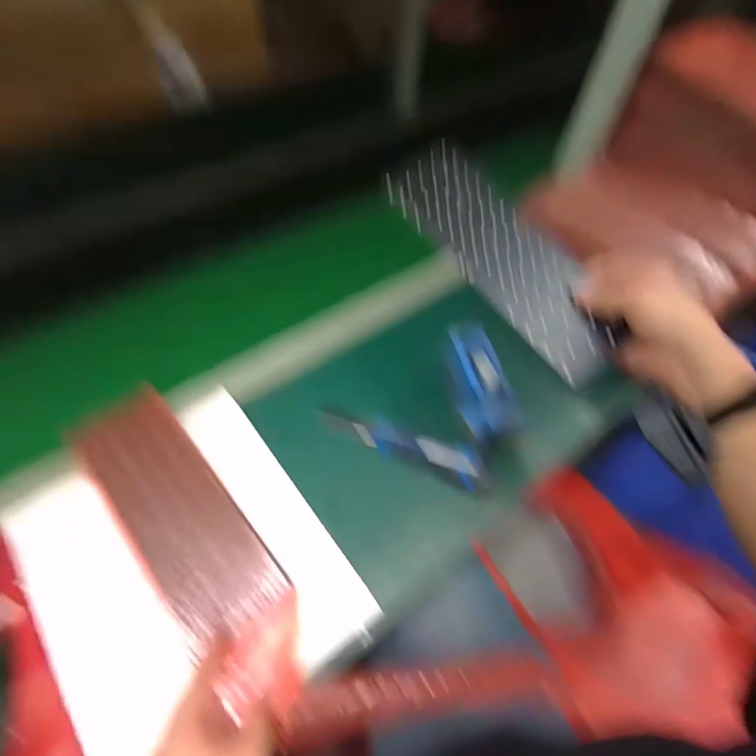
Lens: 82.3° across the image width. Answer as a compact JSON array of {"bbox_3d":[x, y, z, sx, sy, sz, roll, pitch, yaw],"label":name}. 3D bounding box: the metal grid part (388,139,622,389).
[{"bbox_3d":[0.122,-0.127,0.431,0.098,0.010,0.296,-33,71,-11],"label":"metal grid part"}]

